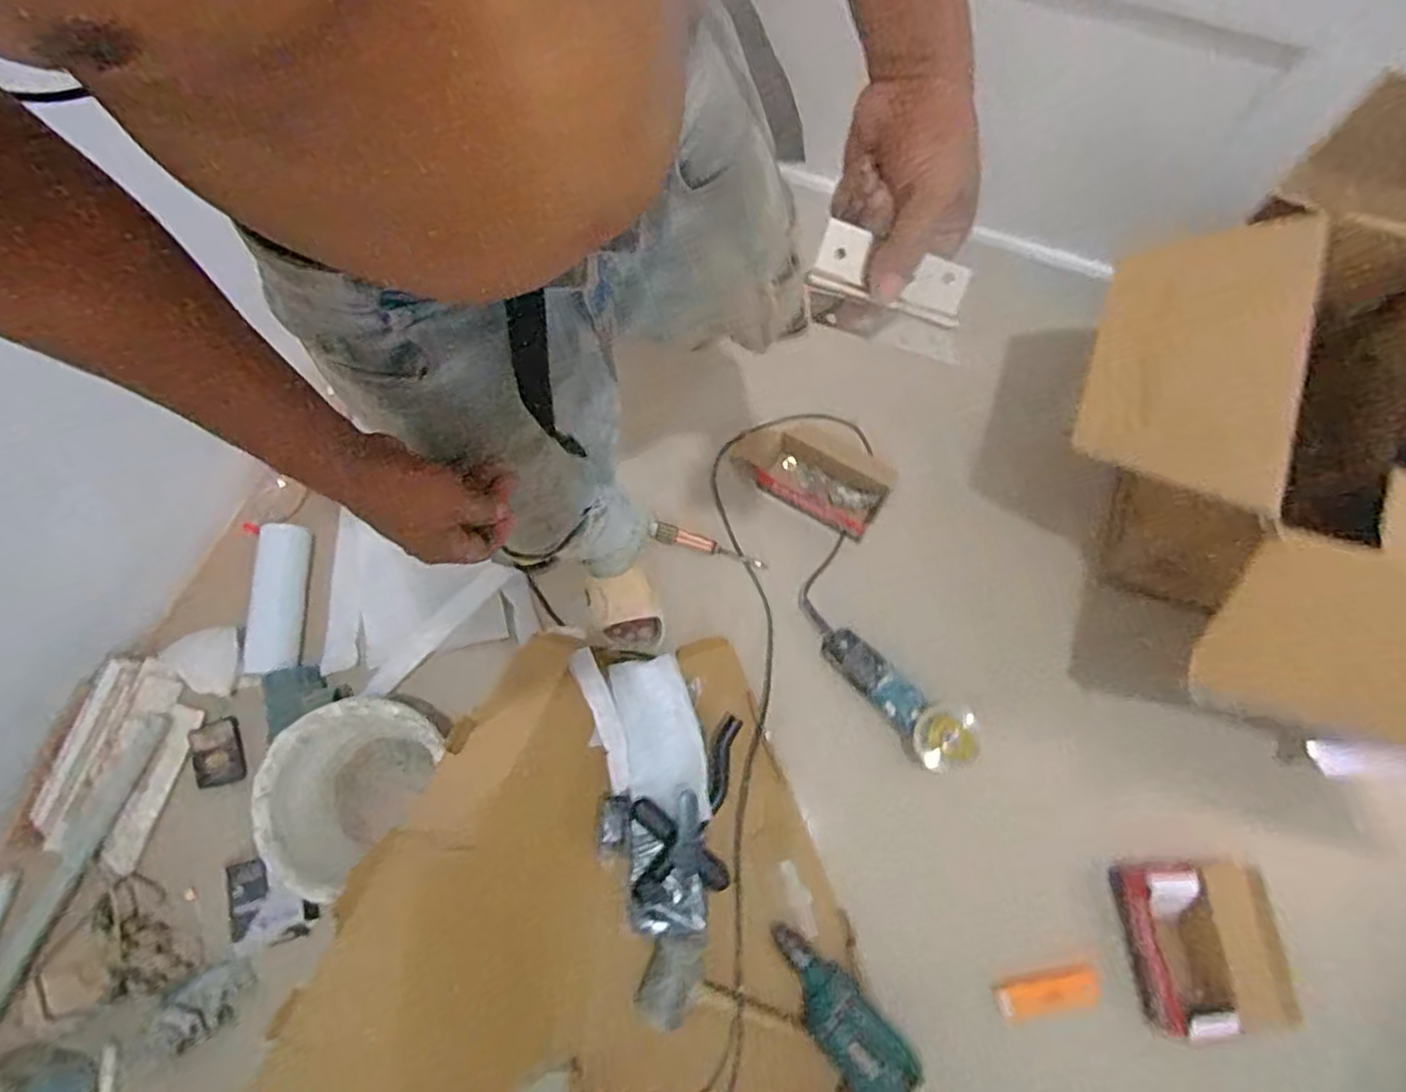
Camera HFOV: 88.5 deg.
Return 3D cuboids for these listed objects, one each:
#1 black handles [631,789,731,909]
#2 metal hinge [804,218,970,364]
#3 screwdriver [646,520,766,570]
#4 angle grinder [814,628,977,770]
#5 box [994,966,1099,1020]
[{"bbox_3d":[-0.042,0.426,1.020,0.132,0.058,0.147,-12,73,-6],"label":"black handles"},{"bbox_3d":[0.107,-0.145,0.414,0.094,0.020,0.053,17,84,-16],"label":"metal hinge"},{"bbox_3d":[0.010,-0.002,1.186,0.194,0.028,0.031,14,73,2],"label":"screwdriver"},{"bbox_3d":[0.297,0.224,1.091,0.092,0.085,0.266,-37,77,-12],"label":"angle grinder"},{"bbox_3d":[0.479,0.622,1.002,0.138,0.018,0.048,-10,73,-5],"label":"box"}]

